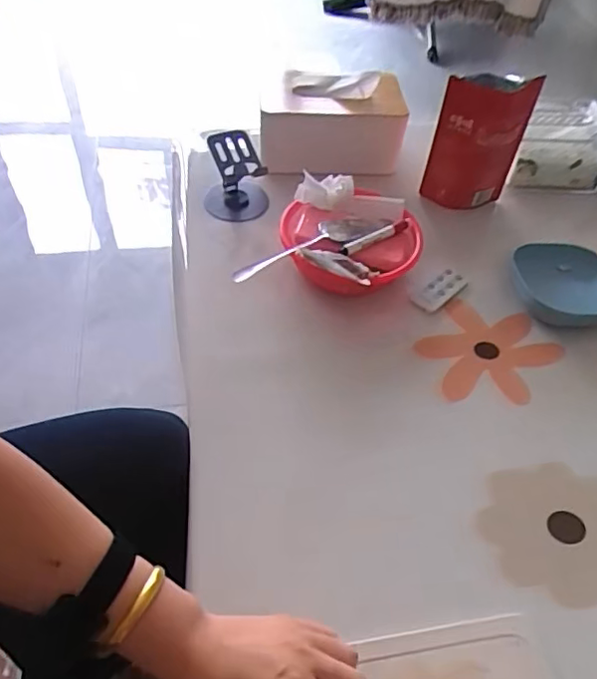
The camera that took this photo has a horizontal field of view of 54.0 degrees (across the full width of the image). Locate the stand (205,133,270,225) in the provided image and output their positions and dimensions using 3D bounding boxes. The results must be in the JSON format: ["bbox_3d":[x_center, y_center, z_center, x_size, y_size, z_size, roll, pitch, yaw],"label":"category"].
[{"bbox_3d":[-0.086,-0.229,0.819,0.085,0.129,0.086,3,50,-4],"label":"stand"}]

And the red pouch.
[{"bbox_3d":[0.246,-0.273,0.822,0.114,0.182,0.050,15,50,6],"label":"red pouch"}]

